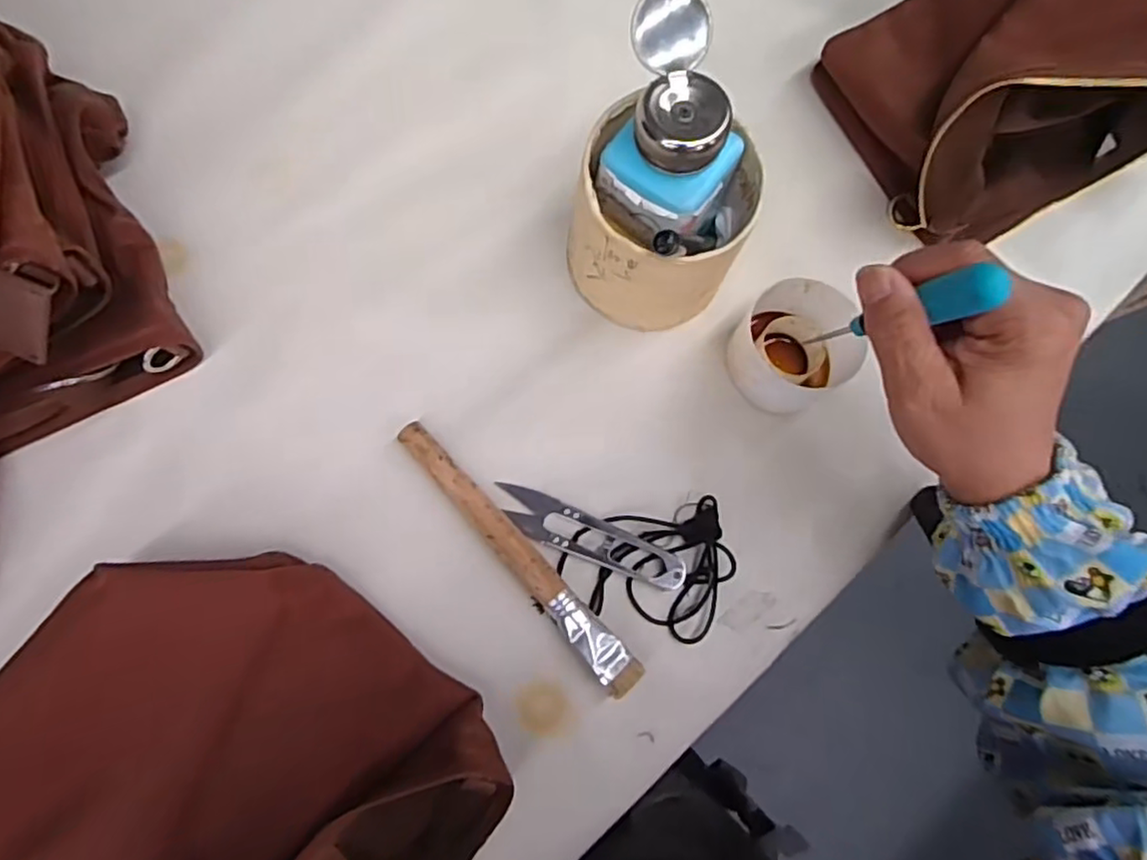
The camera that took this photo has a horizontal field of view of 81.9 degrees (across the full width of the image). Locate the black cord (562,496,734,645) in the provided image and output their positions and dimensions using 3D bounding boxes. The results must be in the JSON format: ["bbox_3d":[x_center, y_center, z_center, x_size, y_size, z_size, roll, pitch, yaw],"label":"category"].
[{"bbox_3d":[0.039,0.074,0.331,0.084,0.013,0.066,-12,79,-8],"label":"black cord"}]

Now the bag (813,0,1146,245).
[{"bbox_3d":[0.268,-0.212,0.360,0.203,0.117,0.148,-18,77,-8],"label":"bag"}]

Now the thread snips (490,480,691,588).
[{"bbox_3d":[0.008,0.055,0.333,0.100,0.006,0.022,25,77,0],"label":"thread snips"}]

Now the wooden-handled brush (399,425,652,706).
[{"bbox_3d":[-0.027,0.059,0.322,0.018,0.012,0.164,-40,85,-12],"label":"wooden-handled brush"}]

